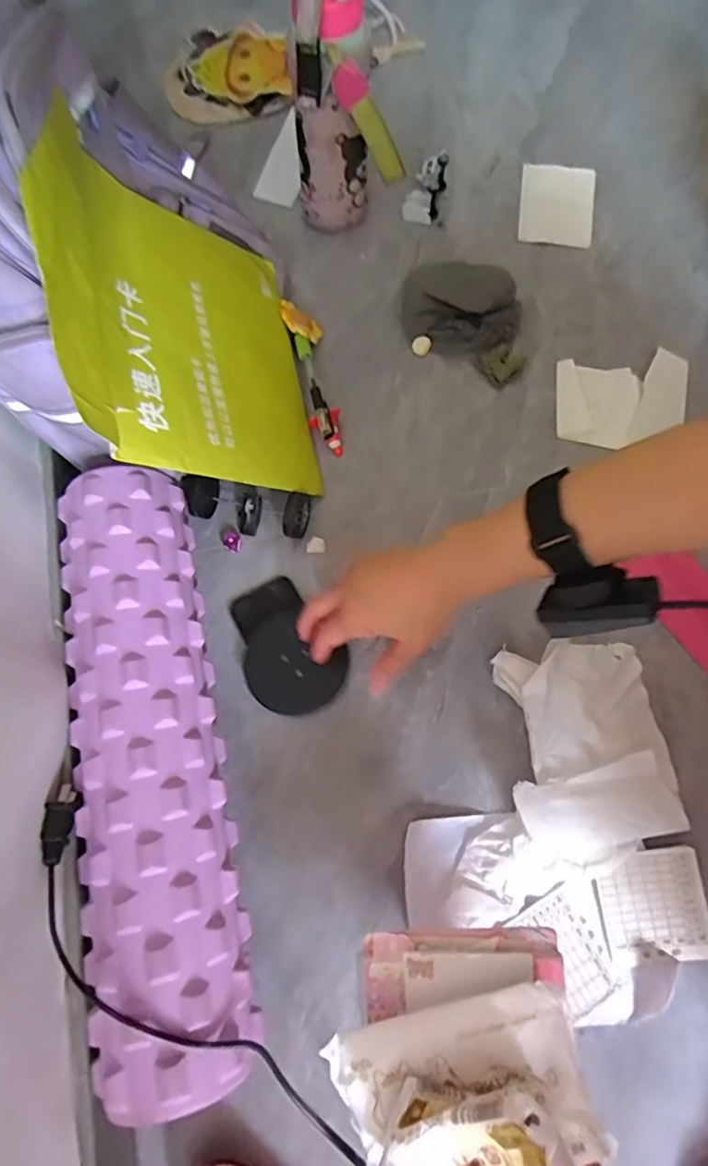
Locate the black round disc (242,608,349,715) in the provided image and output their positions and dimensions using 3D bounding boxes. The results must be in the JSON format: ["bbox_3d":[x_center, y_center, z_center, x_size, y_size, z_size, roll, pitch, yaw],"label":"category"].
[{"bbox_3d":[-0.053,0.073,0.500,0.085,0.005,0.079,4,74,-15],"label":"black round disc"}]

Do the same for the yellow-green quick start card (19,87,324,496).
[{"bbox_3d":[-0.139,-0.223,0.484,0.047,0.276,0.271,-20,77,34],"label":"yellow-green quick start card"}]

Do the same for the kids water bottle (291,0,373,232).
[{"bbox_3d":[-0.018,-0.468,0.570,0.099,0.224,0.079,-6,72,-2],"label":"kids water bottle"}]

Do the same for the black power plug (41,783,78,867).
[{"bbox_3d":[-0.208,0.168,0.403,0.017,0.014,0.055,-4,50,-2],"label":"black power plug"}]

